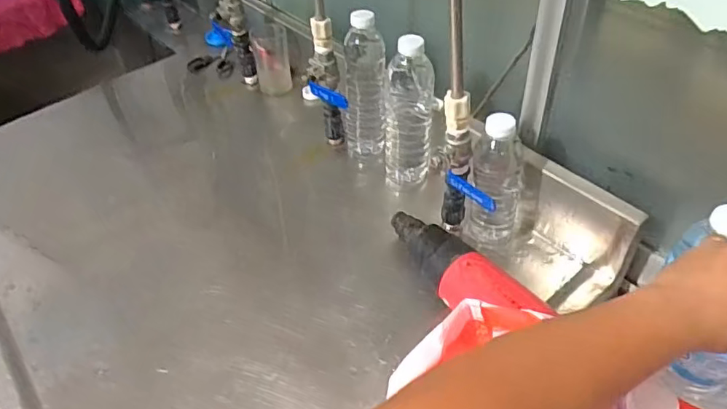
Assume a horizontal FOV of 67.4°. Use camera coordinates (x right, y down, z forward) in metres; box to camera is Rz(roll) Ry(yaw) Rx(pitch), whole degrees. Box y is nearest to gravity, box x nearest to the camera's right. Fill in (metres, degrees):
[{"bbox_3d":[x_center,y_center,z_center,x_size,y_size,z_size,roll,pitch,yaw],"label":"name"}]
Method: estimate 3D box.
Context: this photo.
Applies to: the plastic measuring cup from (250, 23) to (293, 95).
[{"bbox_3d":[-0.159,-0.251,0.957,0.063,0.100,0.053,-10,45,-6],"label":"plastic measuring cup"}]

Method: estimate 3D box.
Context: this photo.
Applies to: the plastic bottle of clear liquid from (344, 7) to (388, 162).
[{"bbox_3d":[-0.006,-0.153,0.771,0.075,0.214,0.071,-10,45,-6],"label":"plastic bottle of clear liquid"}]

